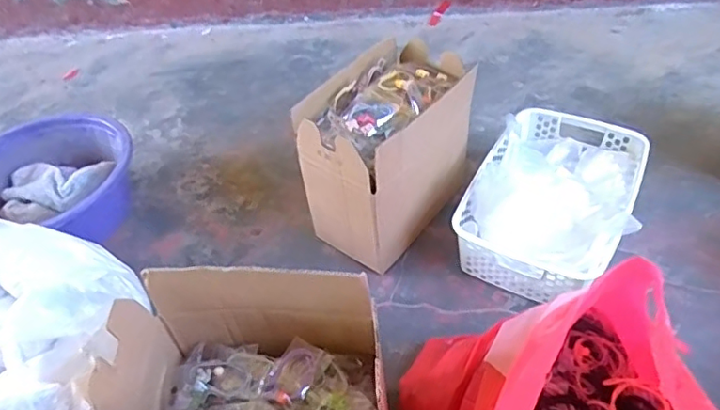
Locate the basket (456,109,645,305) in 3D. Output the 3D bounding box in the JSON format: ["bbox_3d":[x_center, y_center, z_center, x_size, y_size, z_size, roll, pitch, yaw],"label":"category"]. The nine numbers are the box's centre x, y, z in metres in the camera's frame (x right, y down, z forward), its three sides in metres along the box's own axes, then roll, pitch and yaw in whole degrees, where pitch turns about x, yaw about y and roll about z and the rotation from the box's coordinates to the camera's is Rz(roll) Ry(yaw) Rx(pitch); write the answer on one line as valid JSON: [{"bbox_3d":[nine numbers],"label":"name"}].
[{"bbox_3d":[0.270,-0.014,0.781,0.201,0.095,0.299,18,50,24],"label":"basket"}]

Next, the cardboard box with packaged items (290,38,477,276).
[{"bbox_3d":[0.044,-0.073,0.797,0.147,0.213,0.243,27,54,31],"label":"cardboard box with packaged items"}]

